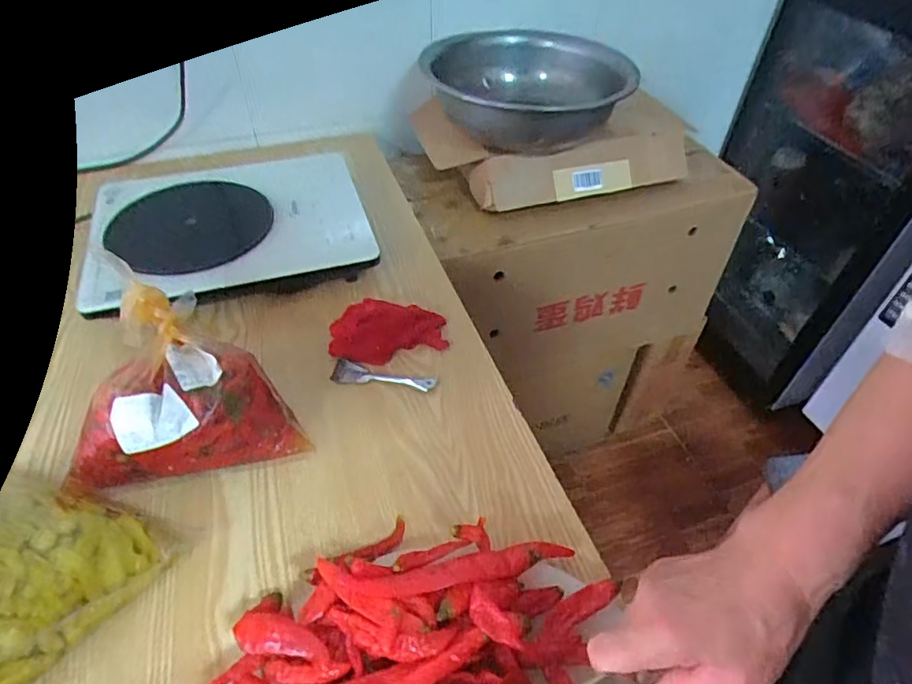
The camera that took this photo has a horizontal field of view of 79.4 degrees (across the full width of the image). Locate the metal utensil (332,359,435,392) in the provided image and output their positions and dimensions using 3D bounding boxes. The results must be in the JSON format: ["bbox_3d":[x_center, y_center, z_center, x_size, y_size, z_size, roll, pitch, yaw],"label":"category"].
[{"bbox_3d":[-0.083,0.040,0.616,0.119,0.016,0.024,7,43,12],"label":"metal utensil"}]

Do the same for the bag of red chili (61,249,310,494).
[{"bbox_3d":[-0.274,0.039,0.521,0.202,0.140,0.167,-19,49,-19],"label":"bag of red chili"}]

